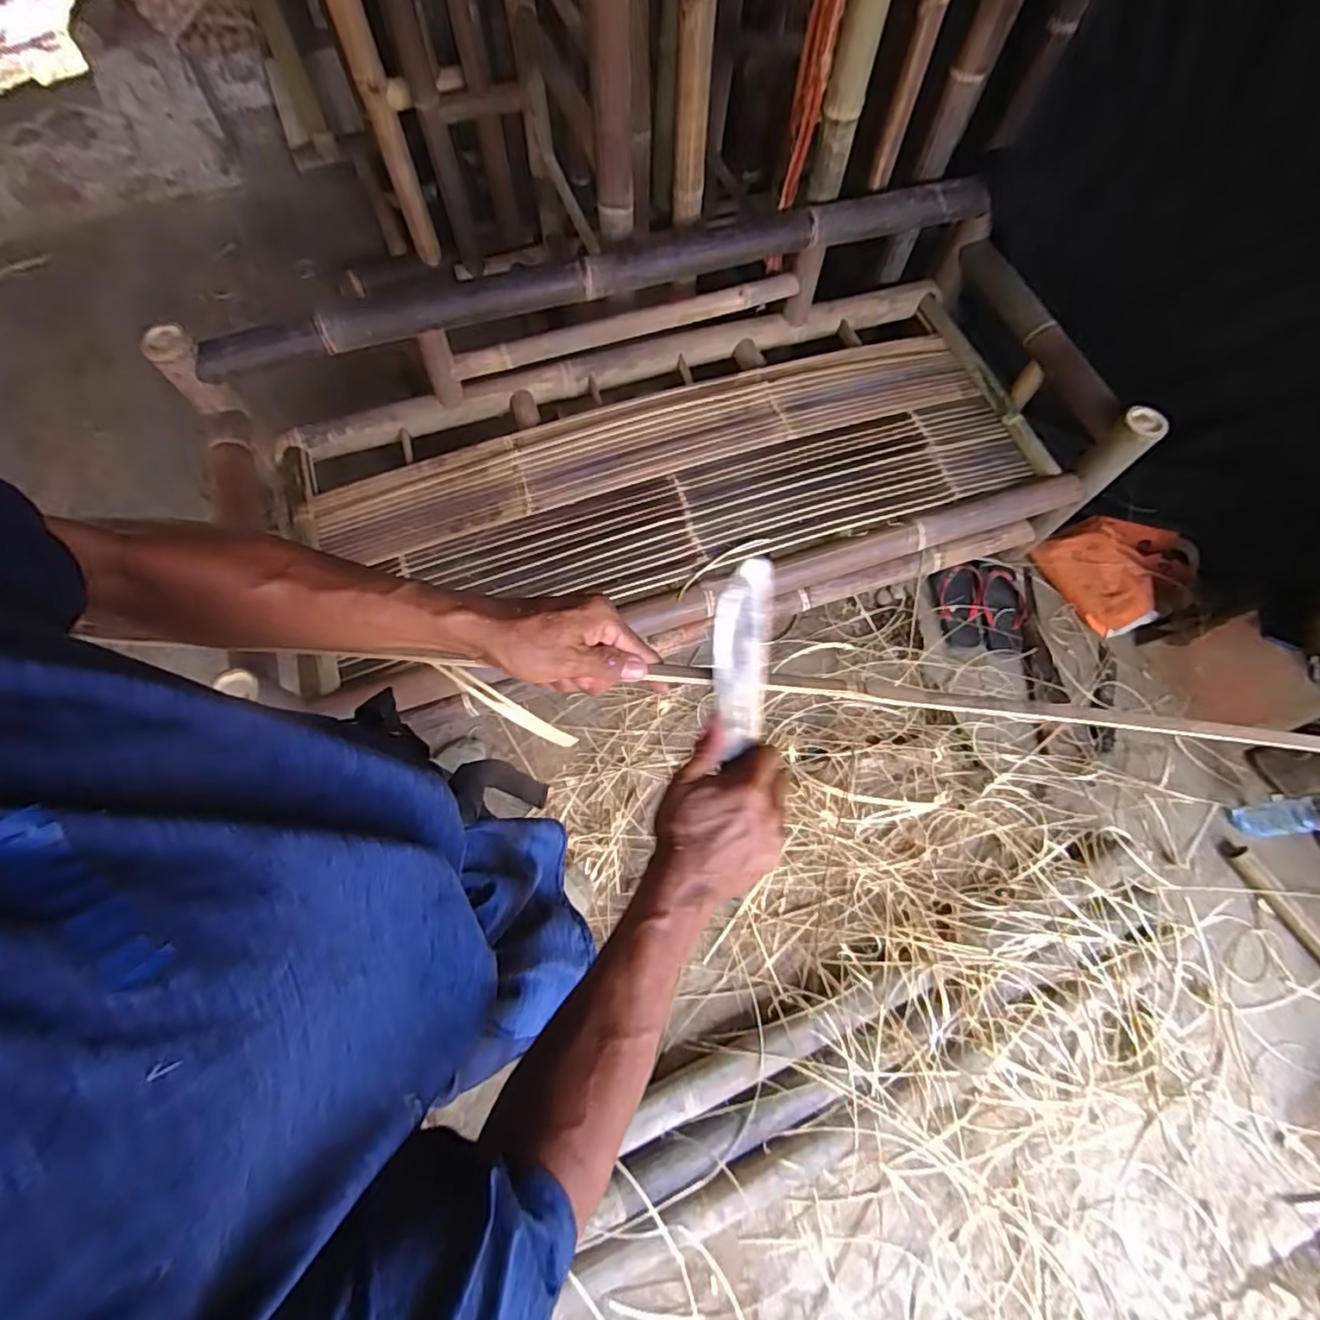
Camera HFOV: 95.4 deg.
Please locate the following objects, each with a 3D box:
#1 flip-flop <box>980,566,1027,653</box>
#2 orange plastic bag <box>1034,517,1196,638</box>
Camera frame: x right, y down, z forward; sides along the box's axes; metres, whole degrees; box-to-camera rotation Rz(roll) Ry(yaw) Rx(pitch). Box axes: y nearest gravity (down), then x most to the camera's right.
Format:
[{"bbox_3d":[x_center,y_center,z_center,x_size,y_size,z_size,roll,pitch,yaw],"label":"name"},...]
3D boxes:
[{"bbox_3d":[0.831,-0.119,1.446,0.111,0.035,0.242,15,68,3],"label":"flip-flop"},{"bbox_3d":[1.091,-0.220,1.430,0.238,0.154,0.278,-26,71,-12],"label":"orange plastic bag"}]

